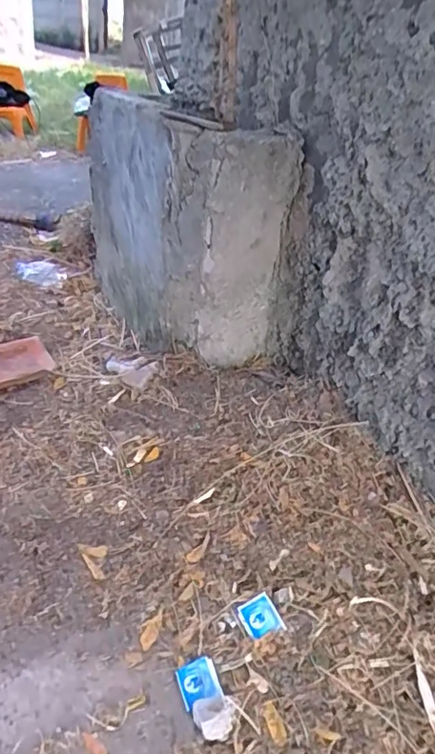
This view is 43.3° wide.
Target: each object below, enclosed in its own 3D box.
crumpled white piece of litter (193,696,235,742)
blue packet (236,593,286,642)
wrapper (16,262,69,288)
[{"bbox_3d":[-0.006,0.484,0.779,0.057,0.027,0.048,6,32,-1],"label":"crumpled white piece of litter"},{"bbox_3d":[0.069,0.392,0.894,0.059,0.004,0.066,-25,47,-11],"label":"blue packet"},{"bbox_3d":[-0.596,-0.348,1.859,0.185,0.030,0.110,15,54,8],"label":"wrapper"}]

